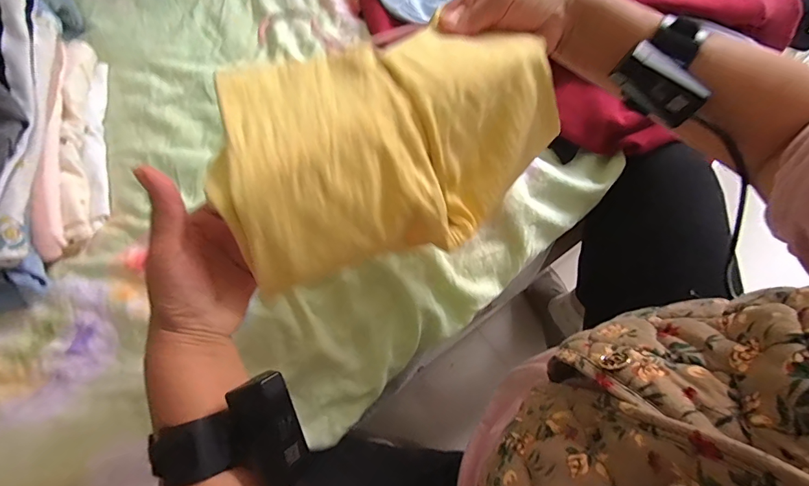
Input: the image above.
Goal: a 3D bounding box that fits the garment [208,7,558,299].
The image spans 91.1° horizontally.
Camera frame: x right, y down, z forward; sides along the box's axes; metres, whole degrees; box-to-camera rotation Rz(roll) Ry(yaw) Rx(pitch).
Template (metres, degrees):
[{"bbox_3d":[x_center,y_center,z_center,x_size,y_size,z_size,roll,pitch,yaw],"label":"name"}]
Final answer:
[{"bbox_3d":[0.001,-0.083,0.331,0.291,0.128,0.151,-32,71,-10],"label":"garment"}]

